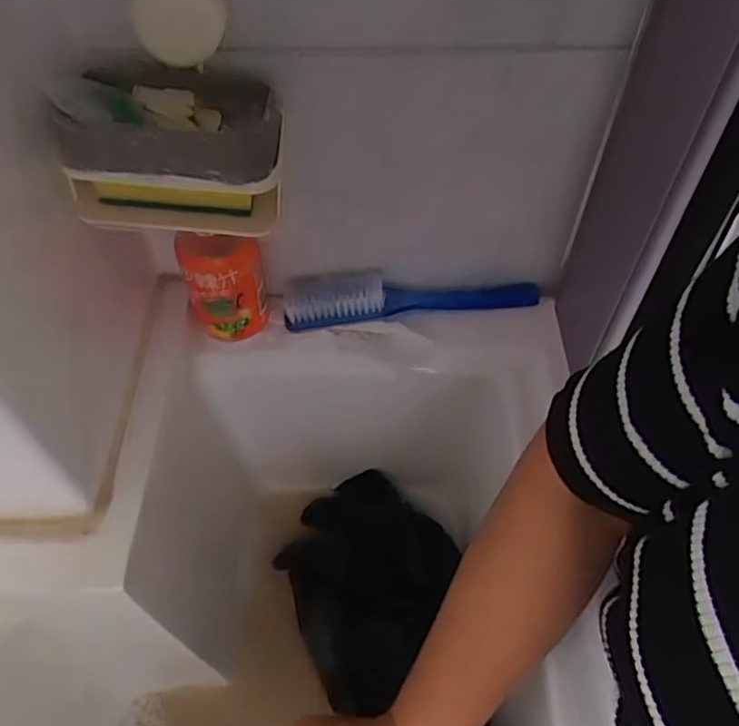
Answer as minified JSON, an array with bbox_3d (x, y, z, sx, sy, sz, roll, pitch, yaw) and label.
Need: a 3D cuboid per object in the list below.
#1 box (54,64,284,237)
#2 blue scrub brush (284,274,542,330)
[{"bbox_3d":[-0.121,-0.135,0.395,0.133,0.081,0.087,0,54,0],"label":"box"},{"bbox_3d":[0.039,-0.061,0.555,0.227,0.027,0.044,-3,54,-1],"label":"blue scrub brush"}]

